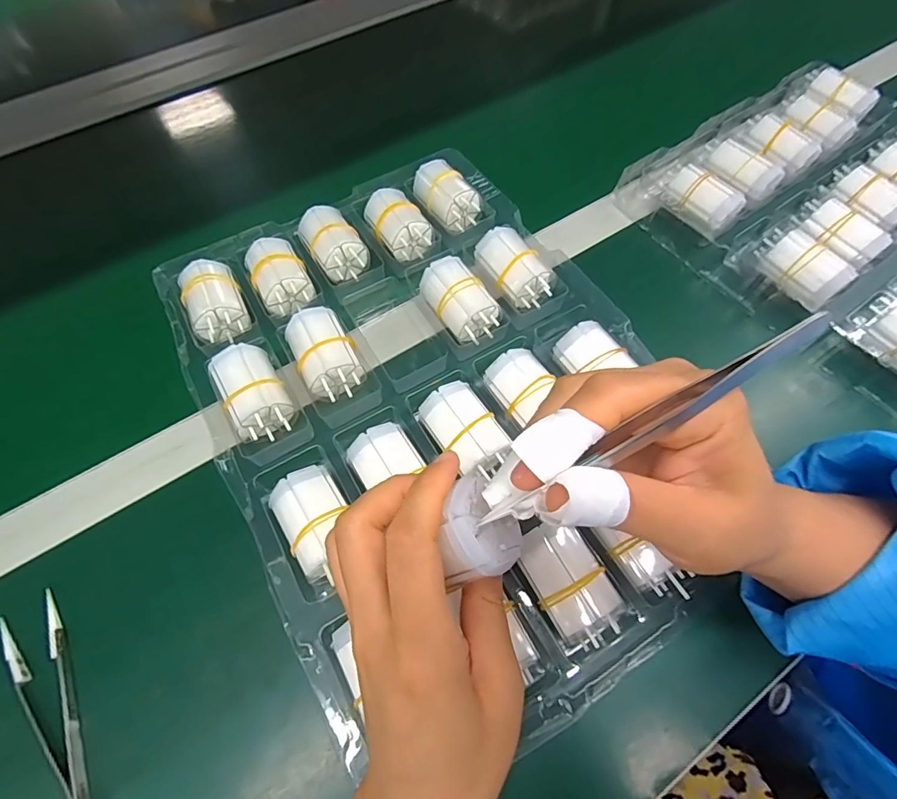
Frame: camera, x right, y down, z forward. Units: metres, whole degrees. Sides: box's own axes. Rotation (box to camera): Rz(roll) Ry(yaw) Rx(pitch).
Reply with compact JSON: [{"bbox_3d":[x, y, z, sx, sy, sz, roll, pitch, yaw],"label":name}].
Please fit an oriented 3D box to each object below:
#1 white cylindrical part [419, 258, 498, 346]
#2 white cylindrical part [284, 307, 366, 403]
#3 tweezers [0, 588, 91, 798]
[{"bbox_3d":[0.009,-0.072,0.356,0.040,0.037,0.062,-27,65,-12],"label":"white cylindrical part"},{"bbox_3d":[-0.086,-0.030,0.336,0.039,0.039,0.059,-24,64,-11],"label":"white cylindrical part"},{"bbox_3d":[-0.213,0.165,0.252,0.029,0.012,0.122,-32,64,-14],"label":"tweezers"}]

